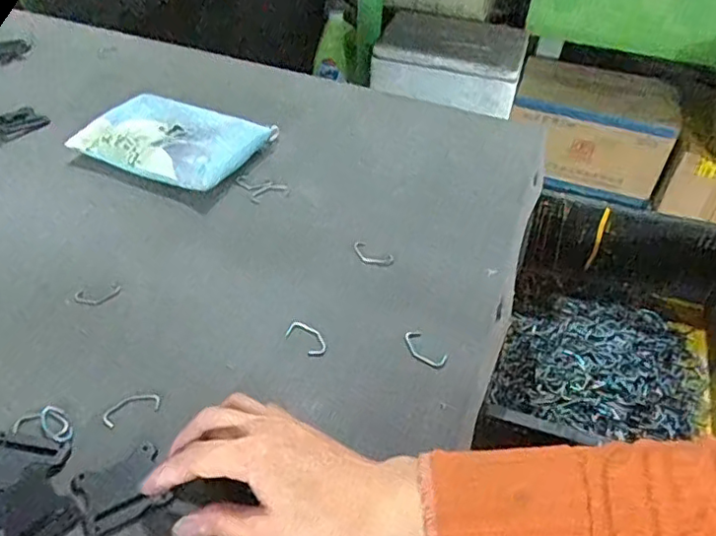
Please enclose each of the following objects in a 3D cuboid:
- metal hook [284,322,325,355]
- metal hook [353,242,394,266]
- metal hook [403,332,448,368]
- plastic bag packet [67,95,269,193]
[{"bbox_3d":[-0.038,0.051,0.460,0.036,0.004,0.018,33,51,28],"label":"metal hook"},{"bbox_3d":[0.012,-0.010,0.532,0.038,0.005,0.017,21,46,18],"label":"metal hook"},{"bbox_3d":[0.049,0.061,0.457,0.019,0.004,0.038,-31,53,-31],"label":"metal hook"},{"bbox_3d":[-0.185,-0.132,0.619,0.161,0.035,0.122,18,45,16],"label":"plastic bag packet"}]

